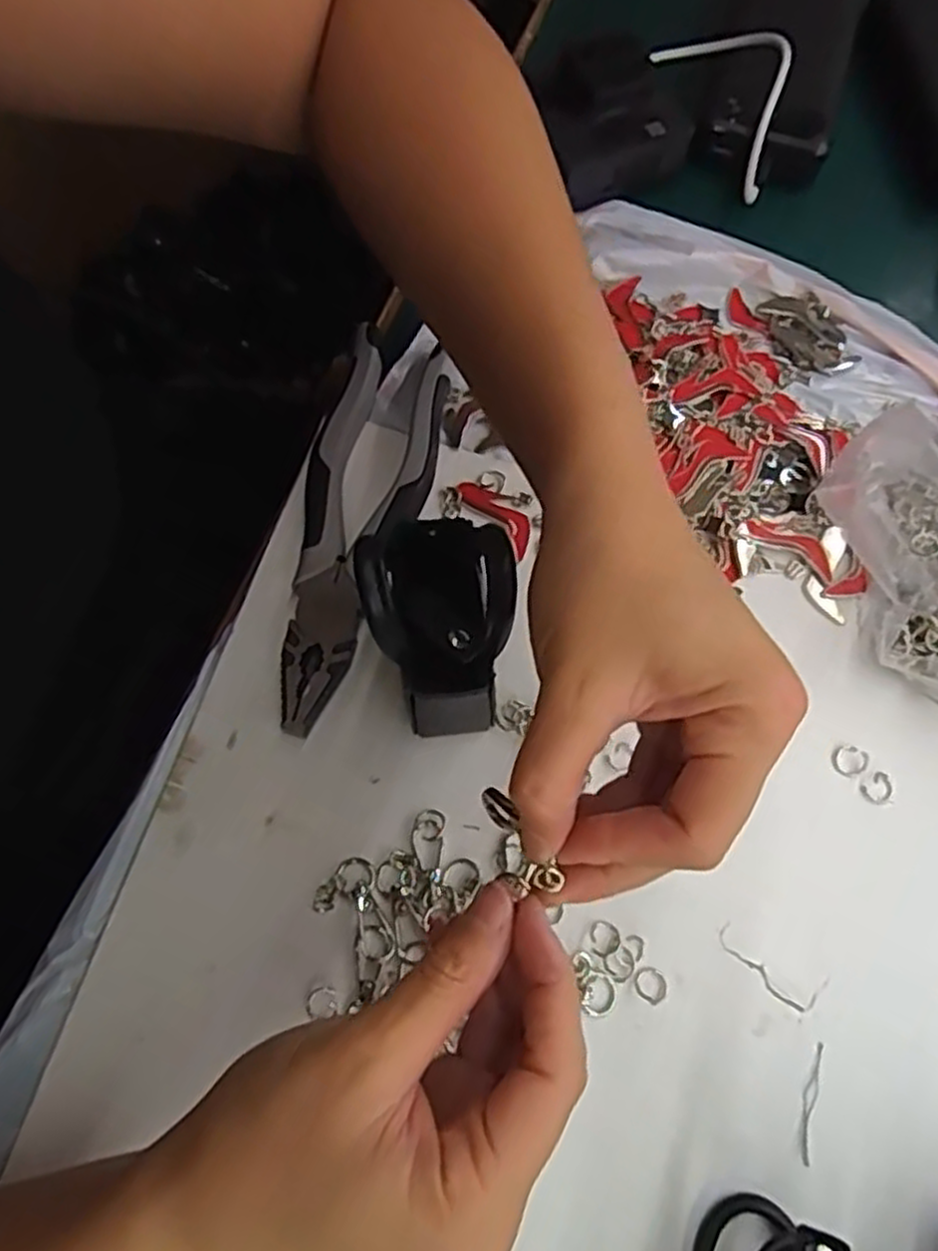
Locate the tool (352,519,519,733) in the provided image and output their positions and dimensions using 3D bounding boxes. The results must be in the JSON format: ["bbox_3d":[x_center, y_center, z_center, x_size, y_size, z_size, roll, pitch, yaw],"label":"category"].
[{"bbox_3d":[-0.010,-0.001,0.290,0.051,0.096,0.071,8,71,3],"label":"tool"}]

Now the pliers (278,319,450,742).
[{"bbox_3d":[-0.049,-0.043,0.345,0.051,0.020,0.185,10,71,3],"label":"pliers"}]

